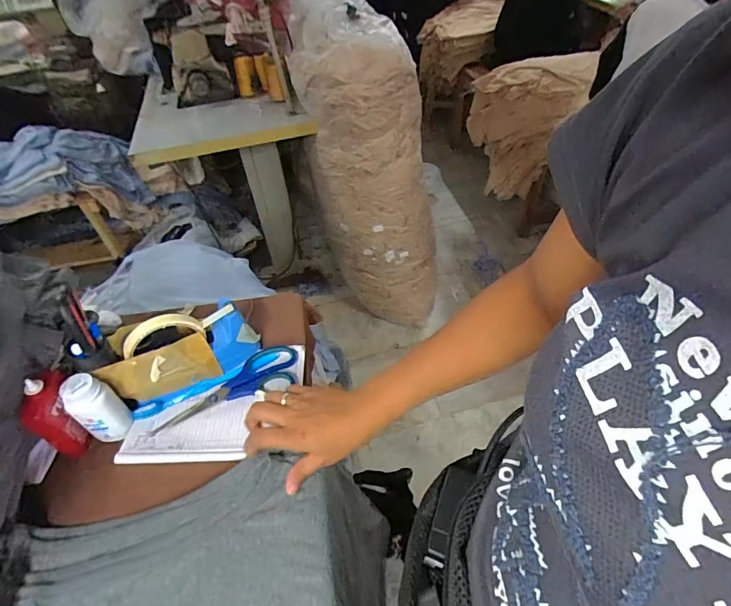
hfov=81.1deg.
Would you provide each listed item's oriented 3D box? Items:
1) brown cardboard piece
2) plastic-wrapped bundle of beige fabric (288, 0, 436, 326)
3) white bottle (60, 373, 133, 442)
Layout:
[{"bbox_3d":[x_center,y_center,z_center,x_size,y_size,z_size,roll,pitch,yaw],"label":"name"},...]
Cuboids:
[{"bbox_3d":[-0.243,0.082,0.514,0.120,0.072,0.009,-20,43,-23],"label":"brown cardboard piece"},{"bbox_3d":[0.025,-0.386,1.420,0.380,0.935,0.426,-8,49,-2],"label":"plastic-wrapped bundle of beige fabric"},{"bbox_3d":[-0.300,0.121,0.481,0.039,0.094,0.044,24,55,23],"label":"white bottle"}]

